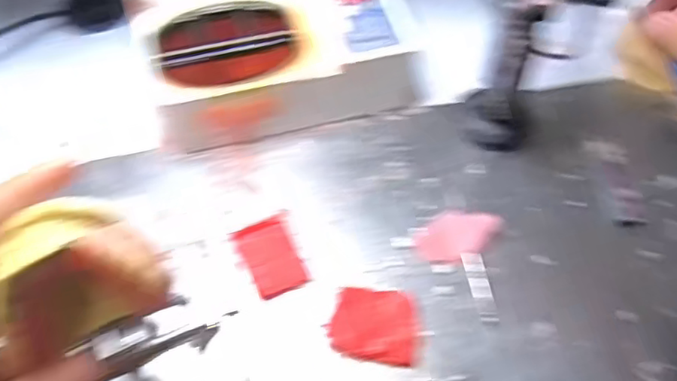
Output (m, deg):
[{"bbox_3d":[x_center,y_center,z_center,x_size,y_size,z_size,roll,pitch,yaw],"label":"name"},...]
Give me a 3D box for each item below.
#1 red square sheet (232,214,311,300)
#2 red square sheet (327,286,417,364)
[{"bbox_3d":[-0.043,0.041,0.380,0.033,0.008,0.052,-20,55,-12],"label":"red square sheet"},{"bbox_3d":[0.021,0.078,0.350,0.049,0.006,0.040,6,53,7],"label":"red square sheet"}]

